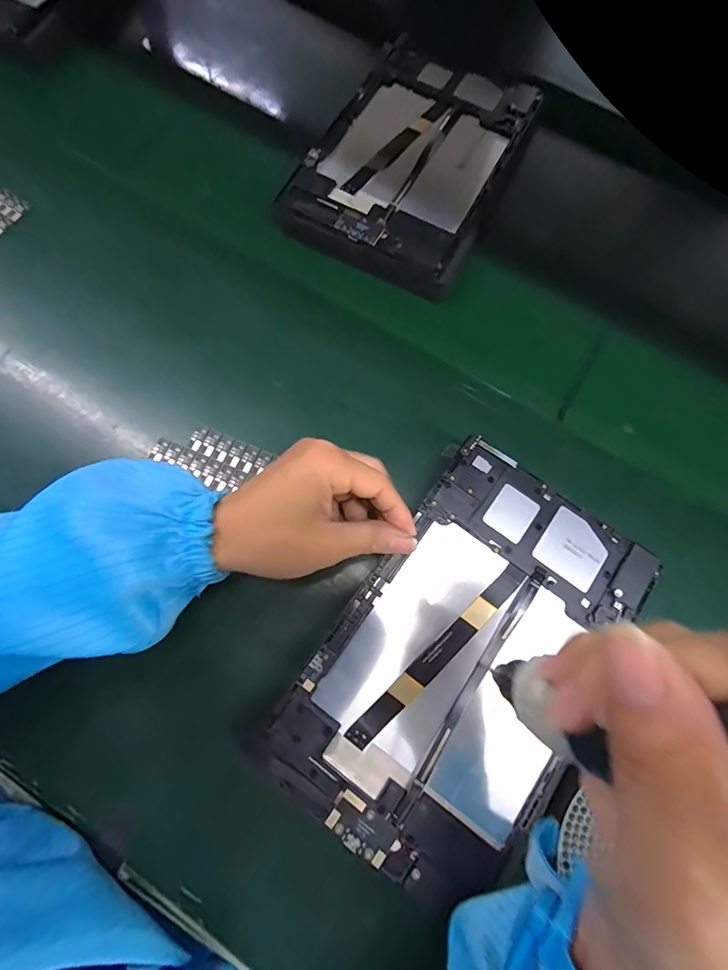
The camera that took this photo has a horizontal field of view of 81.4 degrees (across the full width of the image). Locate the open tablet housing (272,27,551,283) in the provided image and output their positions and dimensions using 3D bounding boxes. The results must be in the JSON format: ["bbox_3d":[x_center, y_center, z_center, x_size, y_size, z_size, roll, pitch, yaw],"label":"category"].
[{"bbox_3d":[0.046,-0.296,0.376,0.150,0.018,0.237,28,75,6],"label":"open tablet housing"}]

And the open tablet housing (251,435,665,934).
[{"bbox_3d":[0.064,0.102,0.258,0.147,0.010,0.237,35,76,8],"label":"open tablet housing"}]

